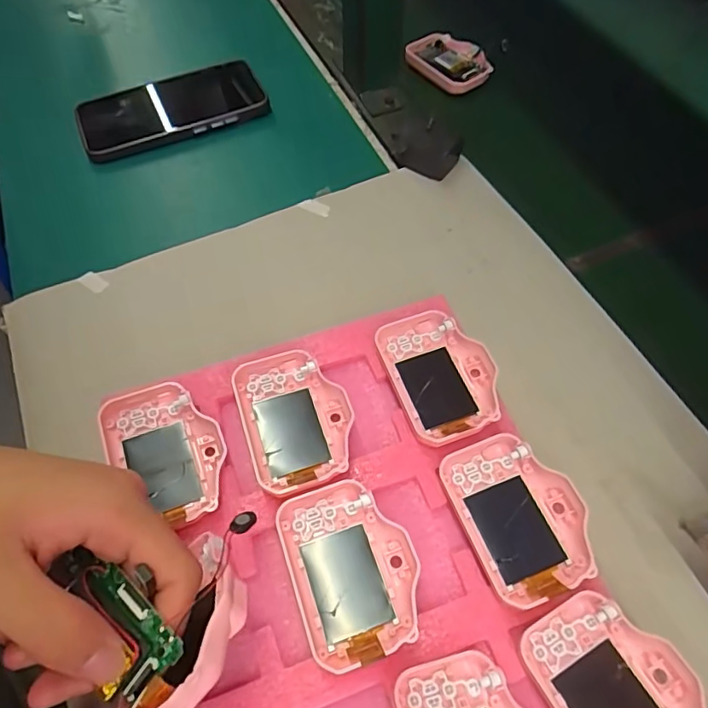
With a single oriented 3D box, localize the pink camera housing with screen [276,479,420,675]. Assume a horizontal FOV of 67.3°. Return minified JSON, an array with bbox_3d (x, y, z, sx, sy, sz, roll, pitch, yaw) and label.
[{"bbox_3d":[-0.001,0.108,0.271,0.061,0.014,0.083,-19,60,-10],"label":"pink camera housing with screen"}]

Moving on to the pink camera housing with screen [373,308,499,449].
[{"bbox_3d":[0.054,0.013,0.326,0.059,0.016,0.082,-17,60,-9],"label":"pink camera housing with screen"}]

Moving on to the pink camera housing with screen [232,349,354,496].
[{"bbox_3d":[-0.034,0.039,0.311,0.061,0.015,0.083,-17,60,-9],"label":"pink camera housing with screen"}]

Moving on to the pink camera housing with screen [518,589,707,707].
[{"bbox_3d":[0.121,0.153,0.239,0.059,0.018,0.082,-25,62,-14],"label":"pink camera housing with screen"}]

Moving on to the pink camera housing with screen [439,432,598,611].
[{"bbox_3d":[0.088,0.084,0.282,0.058,0.018,0.082,-18,60,-10],"label":"pink camera housing with screen"}]

